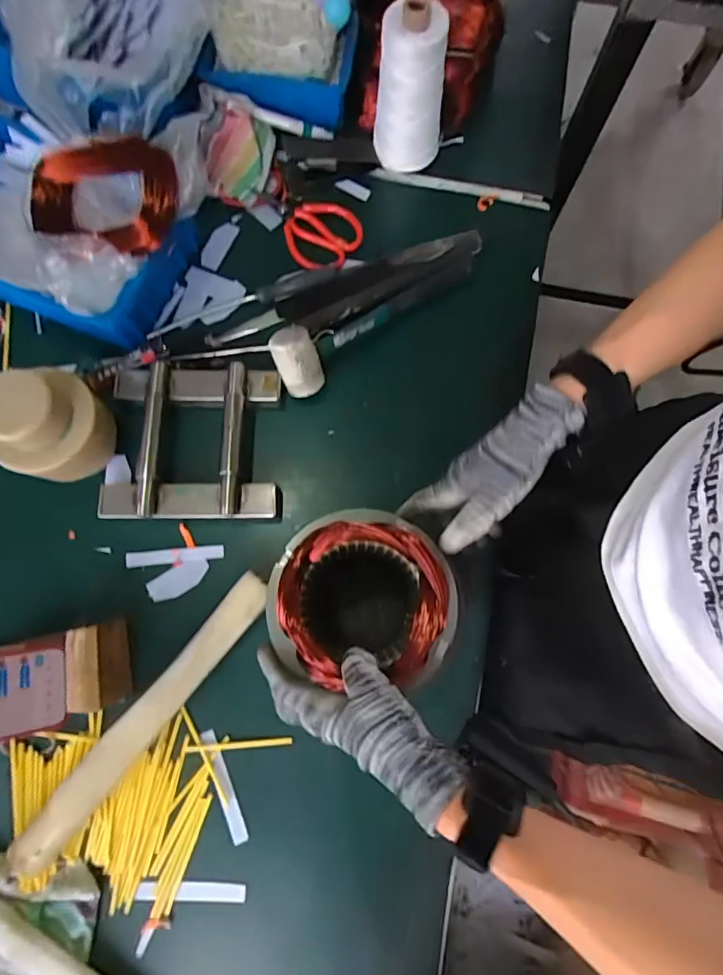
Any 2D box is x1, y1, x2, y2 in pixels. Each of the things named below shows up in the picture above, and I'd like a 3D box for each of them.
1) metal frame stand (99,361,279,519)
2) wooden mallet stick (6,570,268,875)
[{"bbox_3d":[-0.195,-0.054,0.562,0.194,0.046,0.179,1,78,0],"label":"metal frame stand"},{"bbox_3d":[-0.217,0.234,0.498,0.039,0.044,0.345,39,80,8],"label":"wooden mallet stick"}]

